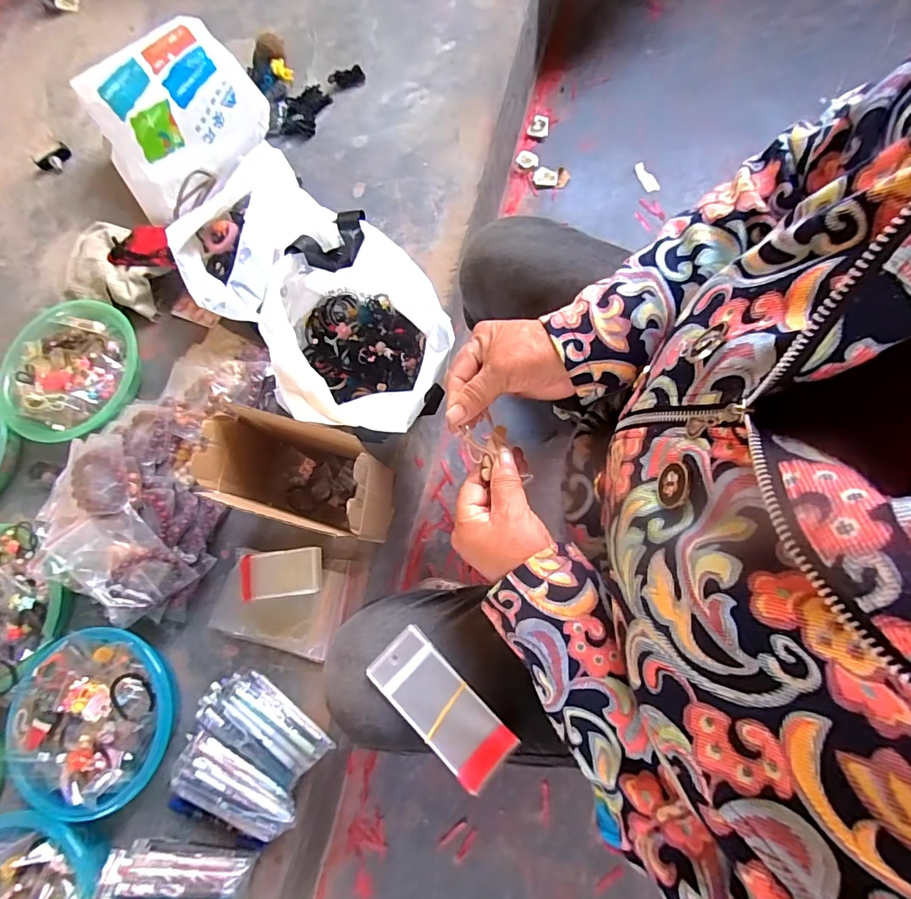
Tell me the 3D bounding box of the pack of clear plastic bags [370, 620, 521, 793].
[{"bbox_3d":[-0.012,0.201,0.362,0.052,0.010,0.120,-44,75,-4],"label":"pack of clear plastic bags"}]

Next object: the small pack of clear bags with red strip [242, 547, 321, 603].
[{"bbox_3d":[-0.254,0.180,0.679,0.118,0.012,0.064,-8,76,6],"label":"small pack of clear bags with red strip"}]

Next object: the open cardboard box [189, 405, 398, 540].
[{"bbox_3d":[-0.200,0.038,0.626,0.218,0.175,0.115,14,79,11],"label":"open cardboard box"}]

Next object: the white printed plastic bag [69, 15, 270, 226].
[{"bbox_3d":[-0.488,-0.567,0.819,0.281,0.141,0.312,-37,75,-2],"label":"white printed plastic bag"}]

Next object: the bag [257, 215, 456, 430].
[{"bbox_3d":[-0.131,-0.147,0.639,0.248,0.187,0.256,3,77,8],"label":"bag"}]

